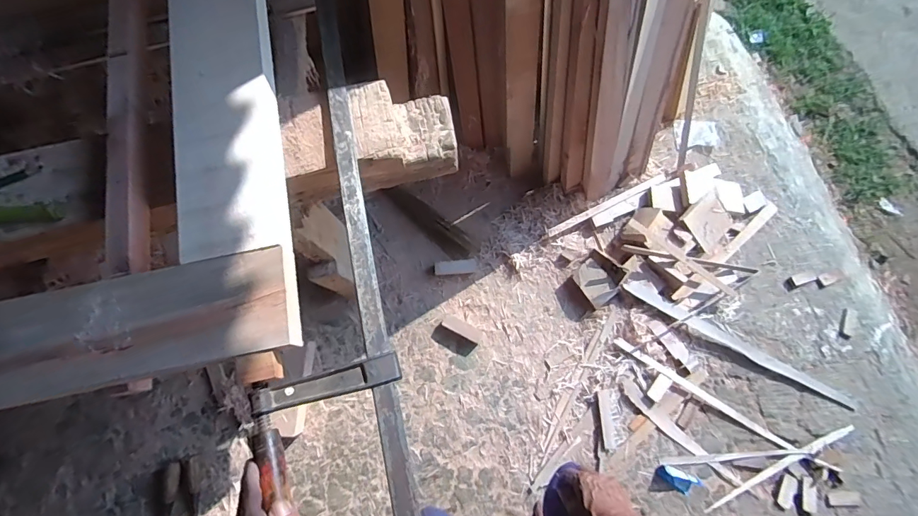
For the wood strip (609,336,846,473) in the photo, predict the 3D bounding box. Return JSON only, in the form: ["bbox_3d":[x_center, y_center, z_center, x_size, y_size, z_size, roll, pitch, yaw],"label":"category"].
[{"bbox_3d":[0.687,0.383,1.138,0.602,0.016,0.025,31,75,11],"label":"wood strip"}]

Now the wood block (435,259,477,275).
[{"bbox_3d":[-0.010,0.026,1.261,0.120,0.014,0.039,-6,72,0],"label":"wood block"}]

